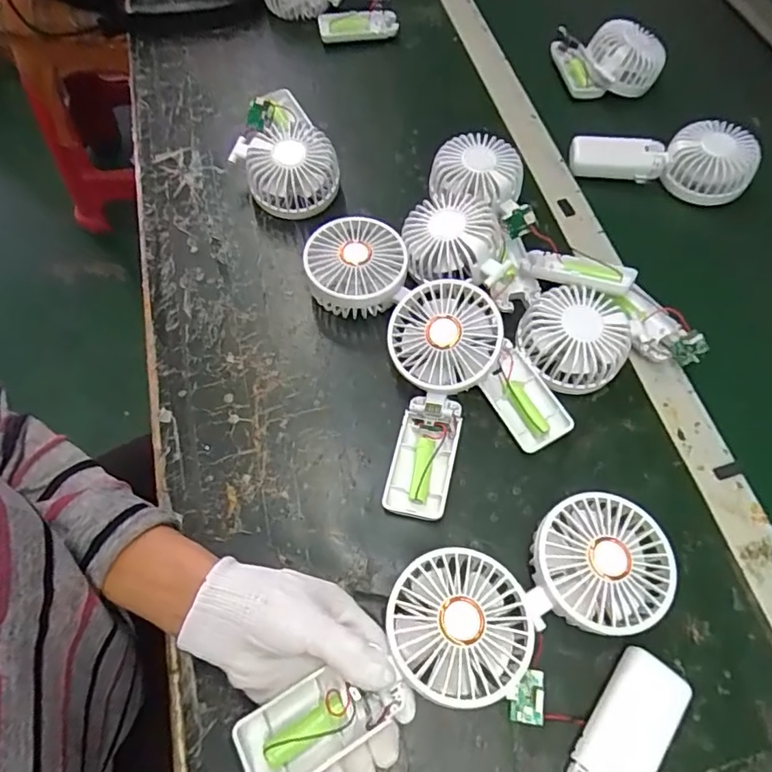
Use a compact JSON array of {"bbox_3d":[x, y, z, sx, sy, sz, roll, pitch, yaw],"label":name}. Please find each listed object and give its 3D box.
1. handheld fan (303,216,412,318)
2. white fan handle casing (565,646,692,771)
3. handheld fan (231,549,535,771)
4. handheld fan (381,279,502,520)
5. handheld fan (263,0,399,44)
[{"bbox_3d":[-0.028,-0.100,0.462,0.088,0.046,0.088,-2,63,-4],"label":"handheld fan"},{"bbox_3d":[0.150,0.214,0.328,0.045,0.015,0.092,35,66,14],"label":"white fan handle casing"},{"bbox_3d":[0.003,0.169,0.316,0.183,0.029,0.080,-29,68,-12],"label":"handheld fan"},{"bbox_3d":[0.038,0.004,0.398,0.084,0.063,0.176,10,63,2],"label":"handheld fan"},{"bbox_3d":[-0.068,-0.474,0.649,0.180,0.039,0.086,27,65,11],"label":"handheld fan"}]

